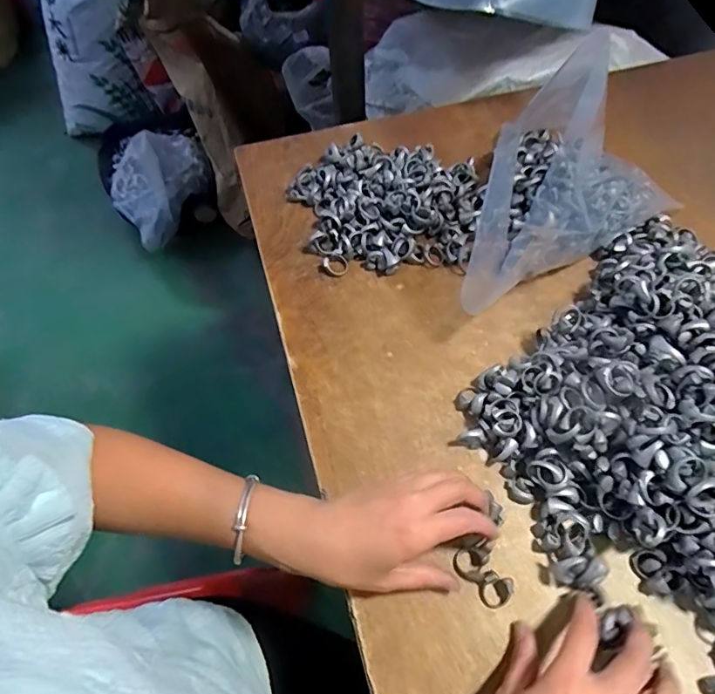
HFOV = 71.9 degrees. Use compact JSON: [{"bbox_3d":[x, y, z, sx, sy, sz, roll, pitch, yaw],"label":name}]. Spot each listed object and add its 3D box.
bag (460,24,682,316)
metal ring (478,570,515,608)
[{"bbox_3d":[0.171,-0.161,0.483,0.287,0.099,0.168,-30,65,-13],"label":"bag"},{"bbox_3d":[0.101,0.178,0.359,0.022,0.005,0.024,11,73,26],"label":"metal ring"}]

